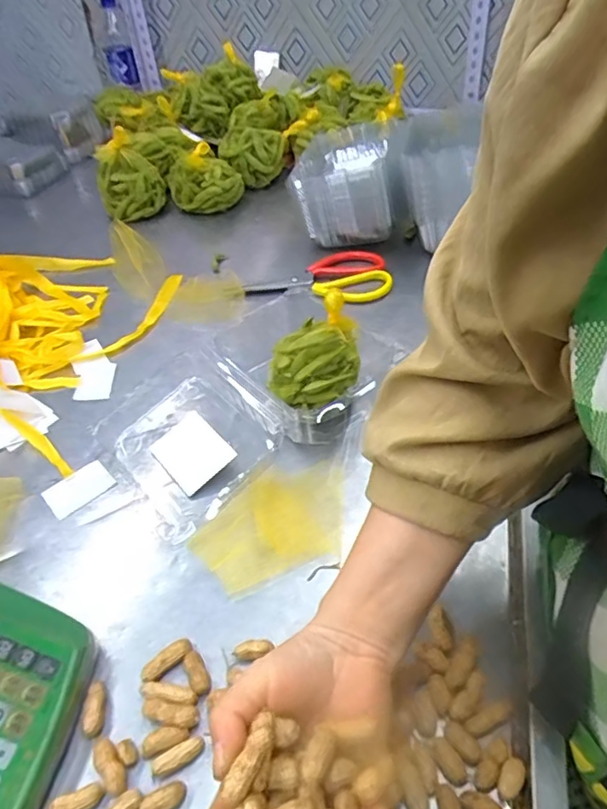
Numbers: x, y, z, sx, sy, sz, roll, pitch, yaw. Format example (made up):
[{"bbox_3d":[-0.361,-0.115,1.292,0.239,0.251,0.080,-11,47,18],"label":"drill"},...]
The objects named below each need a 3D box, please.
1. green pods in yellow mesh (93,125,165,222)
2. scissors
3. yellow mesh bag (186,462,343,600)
[{"bbox_3d":[-0.286,-0.373,0.920,0.062,0.122,0.101,31,51,28],"label":"green pods in yellow mesh"},{"bbox_3d":[0.019,-0.176,0.771,0.197,0.016,0.101,-7,44,-7],"label":"scissors"},{"bbox_3d":[-0.020,0.106,0.502,0.148,0.010,0.100,-30,51,-28],"label":"yellow mesh bag"}]

